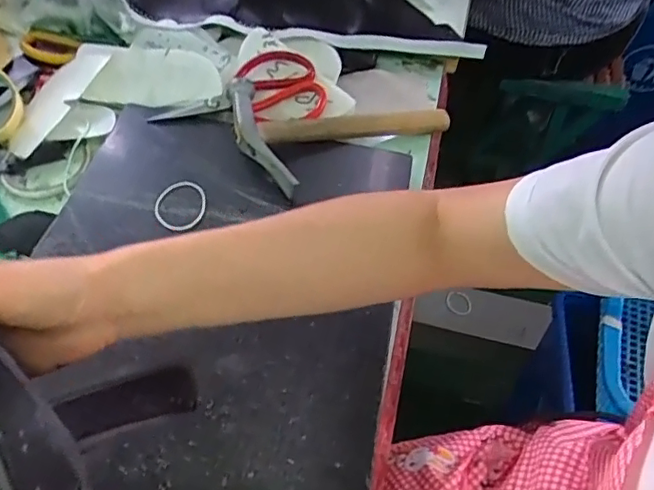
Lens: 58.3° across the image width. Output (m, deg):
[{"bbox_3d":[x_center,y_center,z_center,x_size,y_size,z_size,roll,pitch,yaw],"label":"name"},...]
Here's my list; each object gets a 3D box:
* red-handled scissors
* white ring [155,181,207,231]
[{"bbox_3d":[-0.095,-0.162,0.614,0.179,0.035,0.085,-16,55,-16],"label":"red-handled scissors"},{"bbox_3d":[-0.133,-0.035,0.532,0.044,0.005,0.058,11,52,4],"label":"white ring"}]

